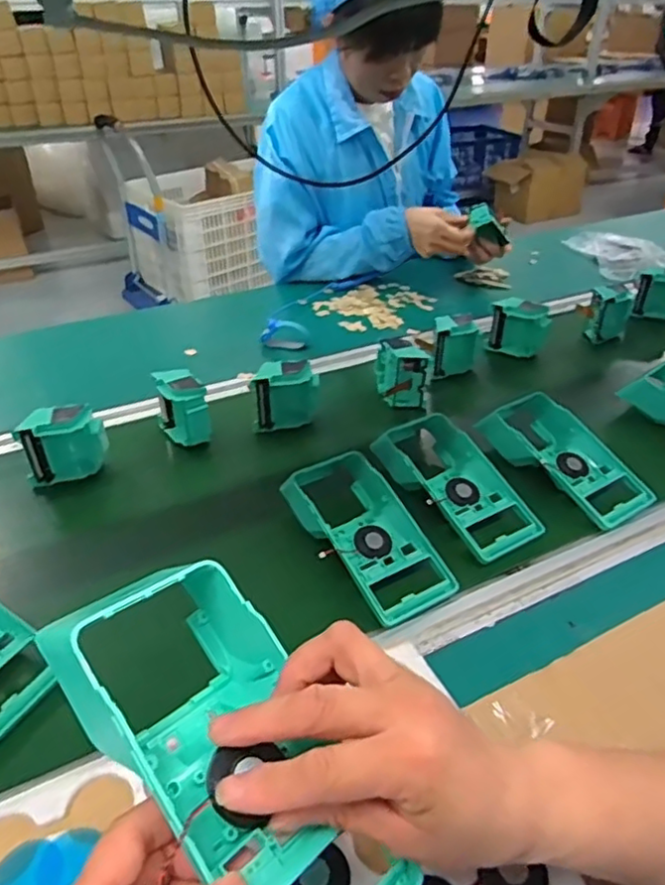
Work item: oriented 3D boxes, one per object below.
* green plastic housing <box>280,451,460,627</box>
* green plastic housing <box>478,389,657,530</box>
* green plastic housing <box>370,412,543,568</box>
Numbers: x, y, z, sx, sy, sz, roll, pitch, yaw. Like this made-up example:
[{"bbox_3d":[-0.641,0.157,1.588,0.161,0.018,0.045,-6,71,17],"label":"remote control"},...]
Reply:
[{"bbox_3d":[0.030,0.076,0.588,0.090,0.038,0.185,-18,39,-24],"label":"green plastic housing"},{"bbox_3d":[0.248,0.013,0.682,0.094,0.045,0.187,-26,43,-32],"label":"green plastic housing"},{"bbox_3d":[0.122,0.035,0.647,0.092,0.045,0.189,-19,40,-25],"label":"green plastic housing"}]

